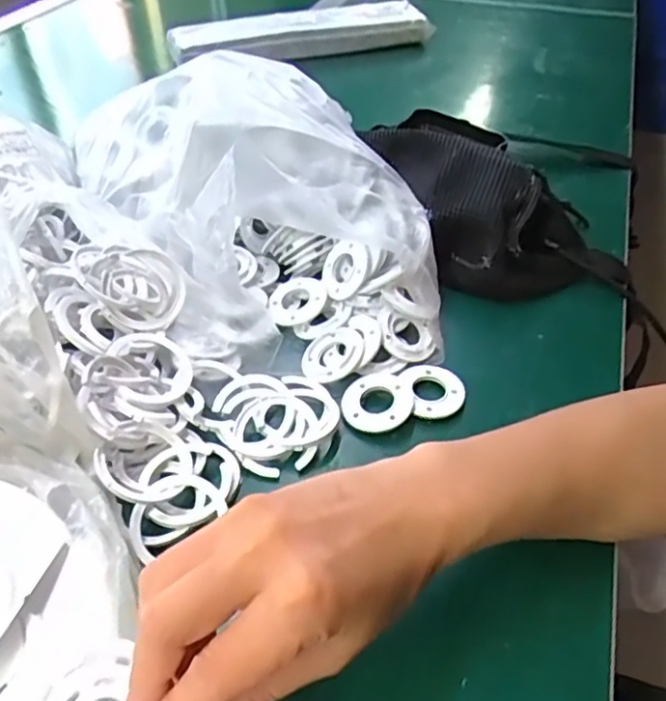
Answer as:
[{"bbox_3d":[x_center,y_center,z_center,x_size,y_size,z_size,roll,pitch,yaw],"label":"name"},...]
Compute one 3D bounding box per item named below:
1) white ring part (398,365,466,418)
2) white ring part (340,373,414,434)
[{"bbox_3d":[0.065,0.024,0.412,0.038,0.006,0.046,-11,45,-11],"label":"white ring part"},{"bbox_3d":[0.028,0.030,0.400,0.044,0.005,0.043,4,44,5],"label":"white ring part"}]

